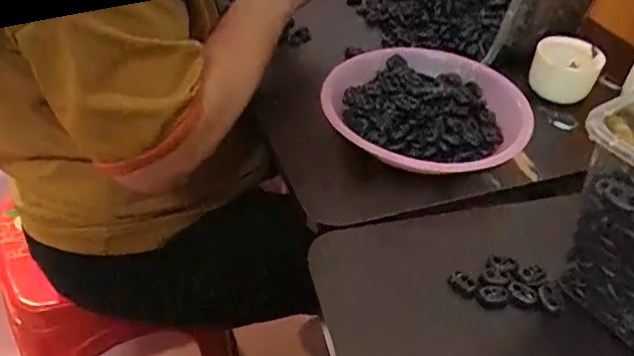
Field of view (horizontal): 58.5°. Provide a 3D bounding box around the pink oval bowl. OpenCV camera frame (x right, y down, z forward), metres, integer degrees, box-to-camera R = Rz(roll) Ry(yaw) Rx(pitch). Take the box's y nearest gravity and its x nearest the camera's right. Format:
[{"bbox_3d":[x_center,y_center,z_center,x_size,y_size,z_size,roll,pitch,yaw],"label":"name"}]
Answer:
[{"bbox_3d":[0.111,-0.065,0.568,0.192,0.044,0.194,-29,52,-31],"label":"pink oval bowl"}]

